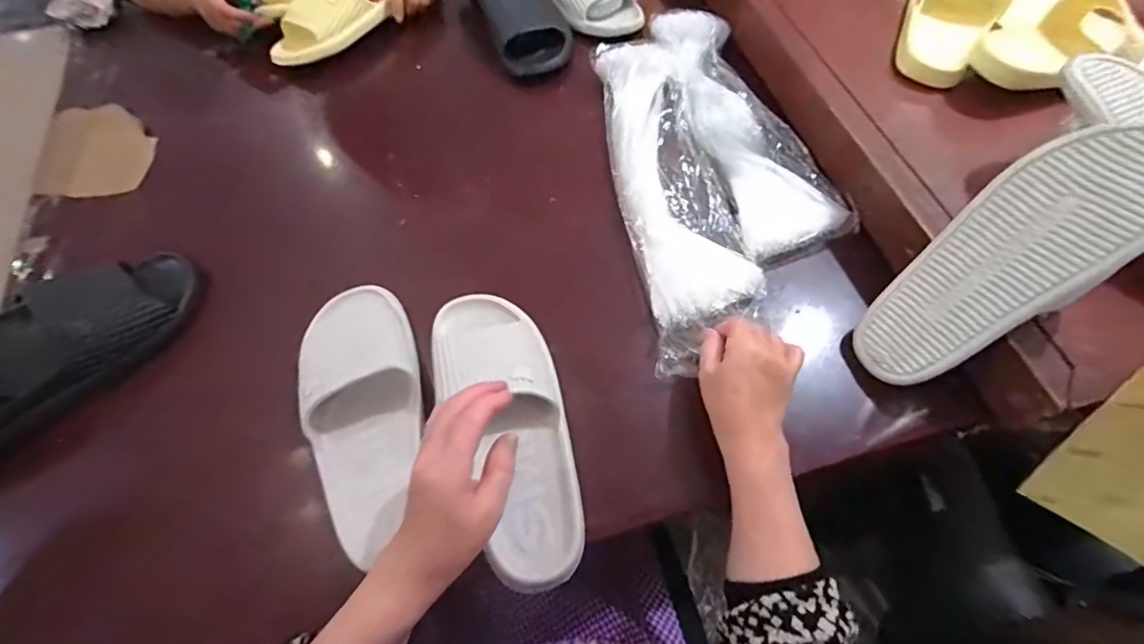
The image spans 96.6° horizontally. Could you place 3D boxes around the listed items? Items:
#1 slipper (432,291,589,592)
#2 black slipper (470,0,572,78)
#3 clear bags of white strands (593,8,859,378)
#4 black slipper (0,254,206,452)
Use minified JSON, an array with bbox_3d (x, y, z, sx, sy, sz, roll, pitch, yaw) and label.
[{"bbox_3d":[-0.058,0.087,0.472,0.098,0.052,0.287,-17,67,-7],"label":"slipper"},{"bbox_3d":[-0.096,-0.506,0.758,0.117,0.088,0.307,-23,65,-10],"label":"black slipper"},{"bbox_3d":[0.178,-0.196,0.623,0.248,0.031,0.511,-7,64,-2],"label":"clear bags of white strands"},{"bbox_3d":[-0.532,0.031,0.495,0.088,0.108,0.310,39,57,18],"label":"black slipper"}]

